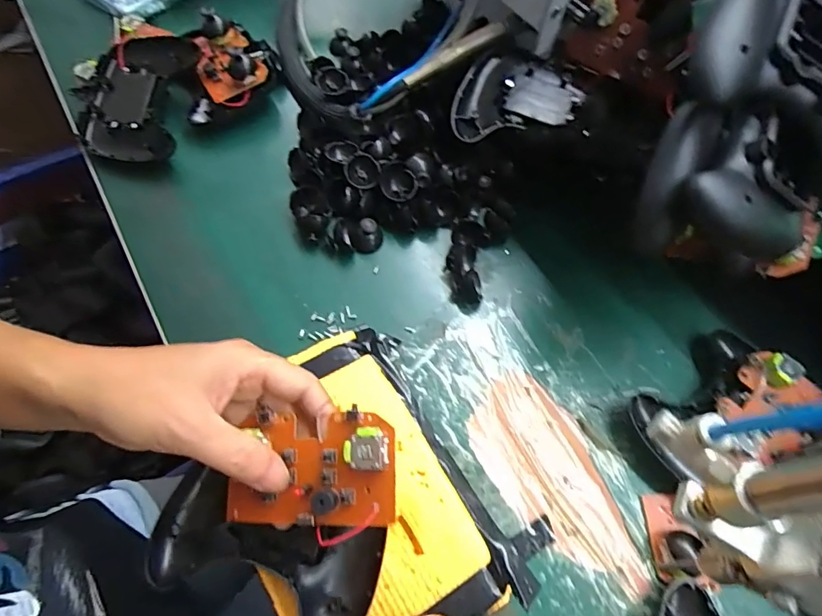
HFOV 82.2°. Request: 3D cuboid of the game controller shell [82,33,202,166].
[{"bbox_3d":[-0.238,-0.180,0.407,0.090,0.030,0.118,6,65,0],"label":"game controller shell"}]

